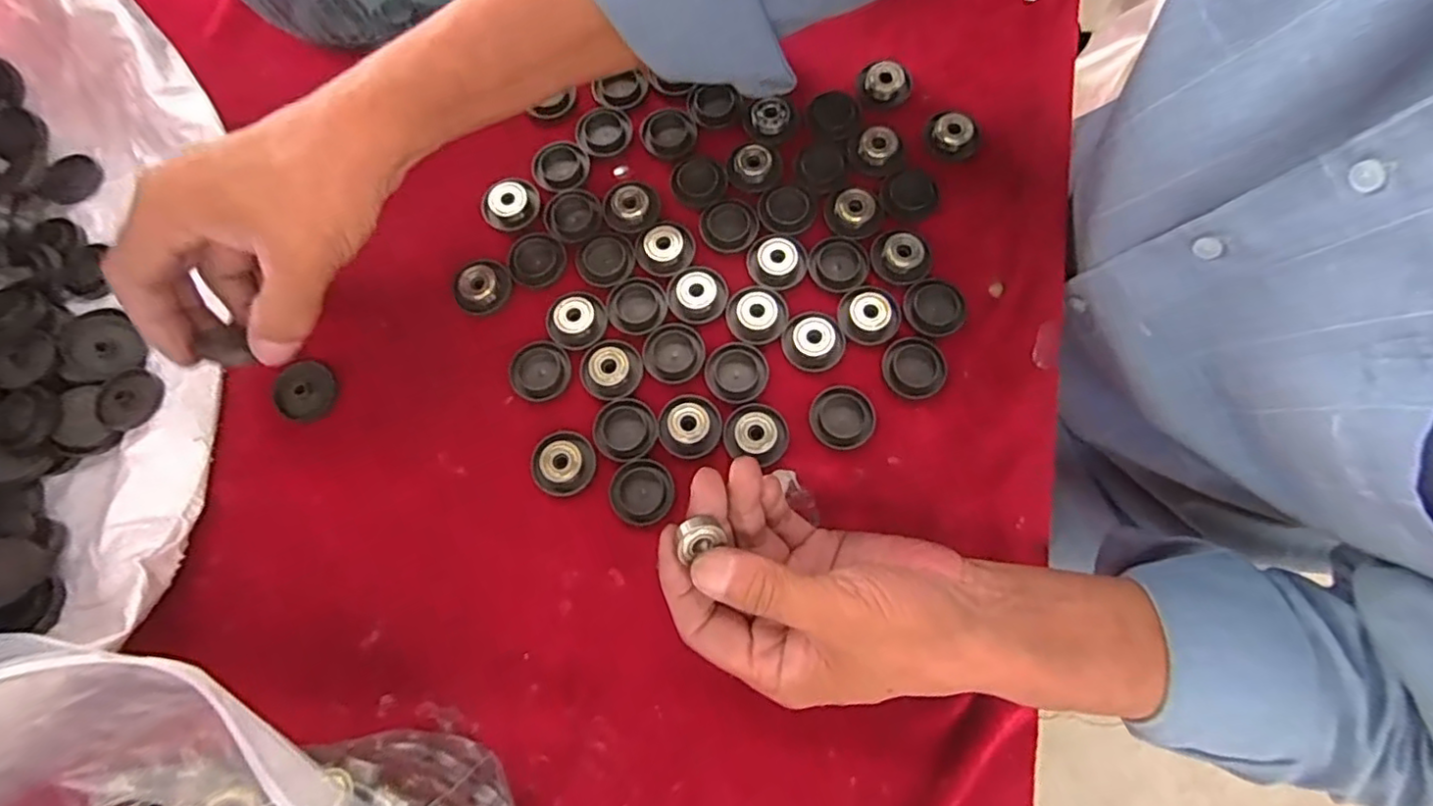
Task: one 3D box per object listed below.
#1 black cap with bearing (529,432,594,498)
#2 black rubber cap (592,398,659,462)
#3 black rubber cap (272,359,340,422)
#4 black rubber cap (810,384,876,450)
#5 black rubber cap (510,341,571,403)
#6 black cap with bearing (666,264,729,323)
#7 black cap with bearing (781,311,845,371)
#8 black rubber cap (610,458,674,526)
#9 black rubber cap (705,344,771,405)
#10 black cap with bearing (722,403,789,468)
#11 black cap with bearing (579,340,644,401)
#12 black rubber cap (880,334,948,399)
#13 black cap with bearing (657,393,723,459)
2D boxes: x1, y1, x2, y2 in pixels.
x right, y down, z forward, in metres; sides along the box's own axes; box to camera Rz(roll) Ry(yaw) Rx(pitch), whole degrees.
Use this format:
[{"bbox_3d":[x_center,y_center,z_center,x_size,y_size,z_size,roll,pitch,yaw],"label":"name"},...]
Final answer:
[{"bbox_3d":[-0.081,0.031,0.333,0.033,0.008,0.033,0,75,1],"label":"black cap with bearing"},{"bbox_3d":[-0.048,0.014,0.335,0.032,0.004,0.032,0,75,1],"label":"black rubber cap"},{"bbox_3d":[-0.222,-0.007,0.345,0.031,0.009,0.030,0,75,1],"label":"black rubber cap"},{"bbox_3d":[0.067,0.007,0.337,0.033,0.004,0.033,0,75,1],"label":"black rubber cap"},{"bbox_3d":[-0.097,-0.018,0.349,0.032,0.004,0.034,0,75,1],"label":"black rubber cap"},{"bbox_3d":[-0.011,-0.061,0.353,0.032,0.007,0.033,0,75,1],"label":"black cap with bearing"},{"bbox_3d":[0.052,-0.034,0.343,0.032,0.009,0.031,0,75,1],"label":"black cap with bearing"},{"bbox_3d":[-0.038,0.046,0.328,0.032,0.004,0.032,0,75,1],"label":"black rubber cap"},{"bbox_3d":[0.011,-0.016,0.345,0.033,0.007,0.033,0,75,1],"label":"black rubber cap"},{"bbox_3d":[0.021,0.015,0.333,0.033,0.009,0.029,14,75,5],"label":"black cap with bearing"},{"bbox_3d":[-0.057,-0.019,0.343,0.032,0.007,0.033,0,75,1],"label":"black cap with bearing"},{"bbox_3d":[0.106,-0.019,0.341,0.032,0.008,0.033,0,75,1],"label":"black rubber cap"},{"bbox_3d":[-0.014,0.012,0.333,0.033,0.007,0.033,0,75,1],"label":"black cap with bearing"}]

